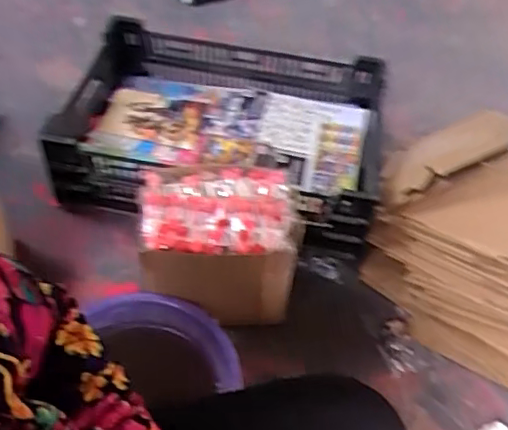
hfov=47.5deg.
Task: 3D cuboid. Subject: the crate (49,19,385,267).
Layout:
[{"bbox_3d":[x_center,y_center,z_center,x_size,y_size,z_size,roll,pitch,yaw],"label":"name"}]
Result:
[{"bbox_3d":[-0.088,-0.186,1.210,0.682,0.180,0.450,13,49,7],"label":"crate"}]

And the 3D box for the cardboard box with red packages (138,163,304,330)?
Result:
[{"bbox_3d":[-0.054,0.050,0.939,0.225,0.216,0.173,0,49,-5],"label":"cardboard box with red packages"}]

